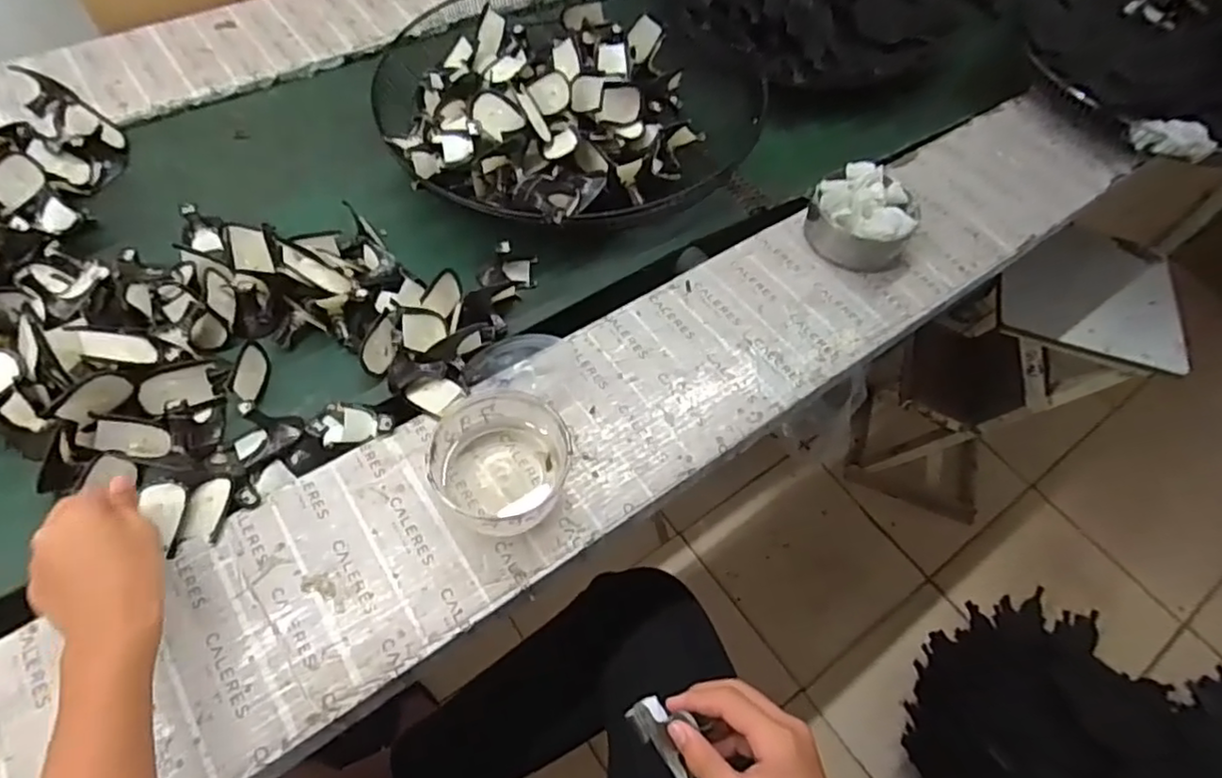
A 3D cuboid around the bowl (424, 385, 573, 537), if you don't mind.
[{"bbox_3d":[-0.097,0.066,0.560,0.111,0.062,0.114,2,57,-3],"label":"bowl"}]

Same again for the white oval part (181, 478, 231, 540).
[{"bbox_3d":[-0.350,0.102,0.559,0.030,0.005,0.056,-5,57,-7],"label":"white oval part"}]

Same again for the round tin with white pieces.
[{"bbox_3d":[0.291,-0.200,0.750,0.120,0.075,0.111,19,57,8],"label":"round tin with white pieces"}]

